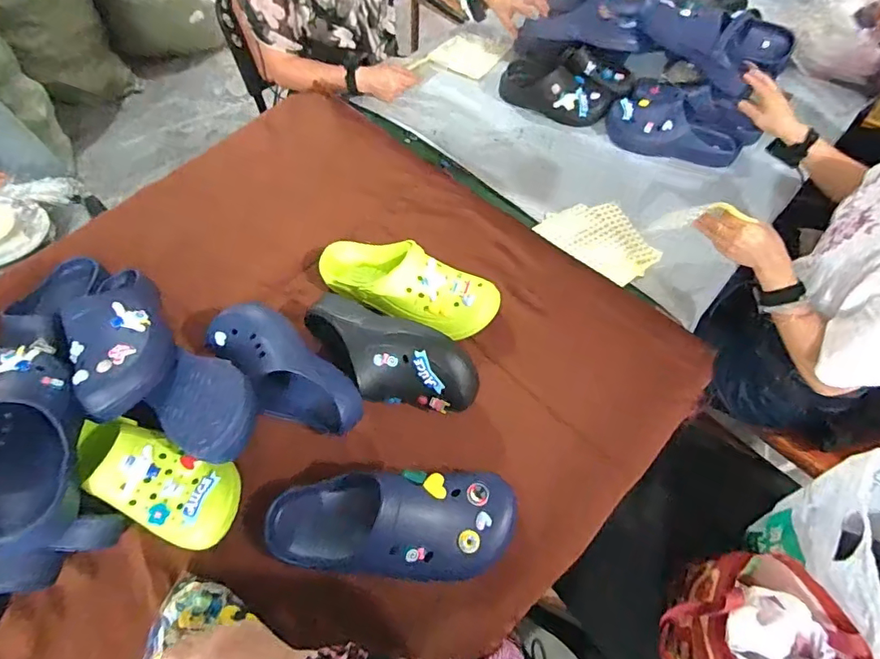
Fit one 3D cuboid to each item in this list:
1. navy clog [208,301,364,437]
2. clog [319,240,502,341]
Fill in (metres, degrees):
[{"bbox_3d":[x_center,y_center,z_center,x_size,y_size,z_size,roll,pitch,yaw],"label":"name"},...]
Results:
[{"bbox_3d":[-0.218,0.055,0.686,0.247,0.074,0.101,39,67,7],"label":"navy clog"},{"bbox_3d":[-0.058,-0.077,0.777,0.296,0.082,0.117,25,64,15],"label":"clog"}]

